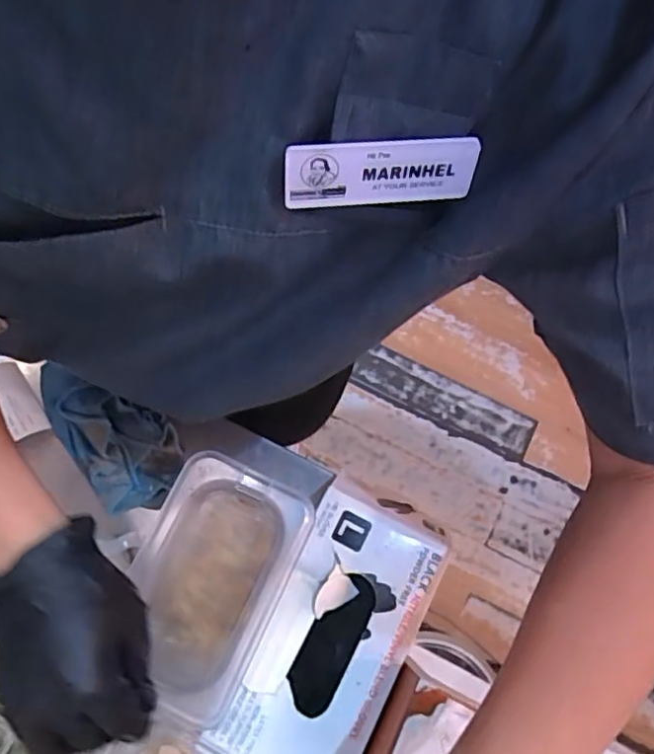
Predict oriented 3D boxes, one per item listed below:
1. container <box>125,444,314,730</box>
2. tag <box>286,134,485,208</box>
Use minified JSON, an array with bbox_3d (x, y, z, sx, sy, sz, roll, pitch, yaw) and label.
[{"bbox_3d":[-0.088,0.156,0.468,0.102,0.074,0.168,24,74,5],"label":"container"},{"bbox_3d":[0.021,-0.079,0.238,0.074,0.028,0.006,-7,51,-4],"label":"tag"}]

